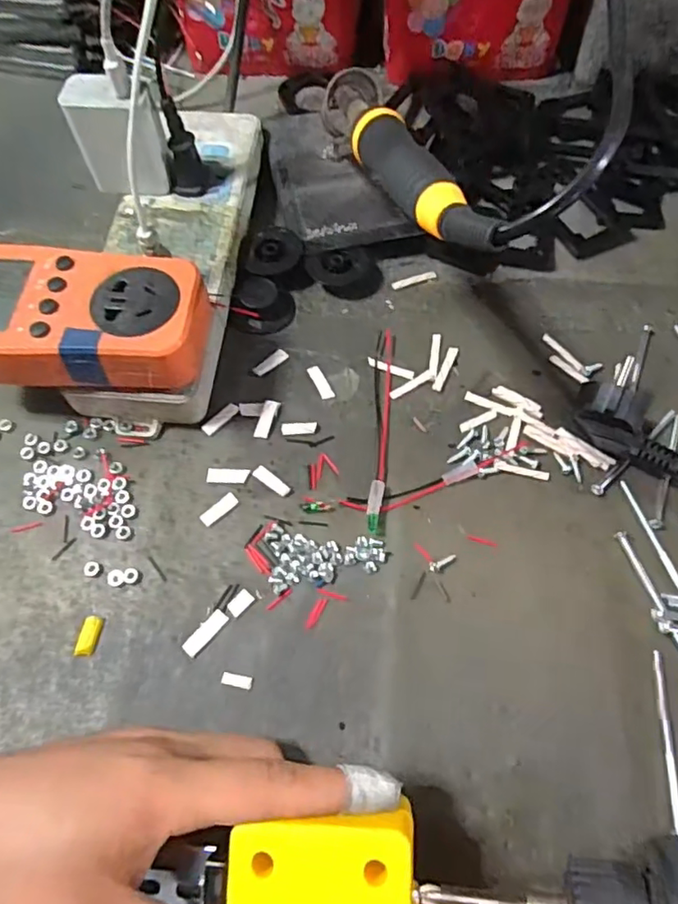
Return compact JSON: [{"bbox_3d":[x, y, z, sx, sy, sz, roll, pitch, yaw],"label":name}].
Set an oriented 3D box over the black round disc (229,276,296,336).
[{"bbox_3d":[-0.047,-0.090,0.354,0.037,0.013,0.034,0,62,0],"label":"black round disc"}]

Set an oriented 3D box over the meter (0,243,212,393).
[{"bbox_3d":[-0.134,-0.066,0.292,0.129,0.033,0.069,3,63,2],"label":"meter"}]

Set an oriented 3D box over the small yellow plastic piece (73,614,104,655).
[{"bbox_3d":[-0.118,0.087,0.272,0.009,0.004,0.018,11,63,6],"label":"small yellow plastic piece"}]

